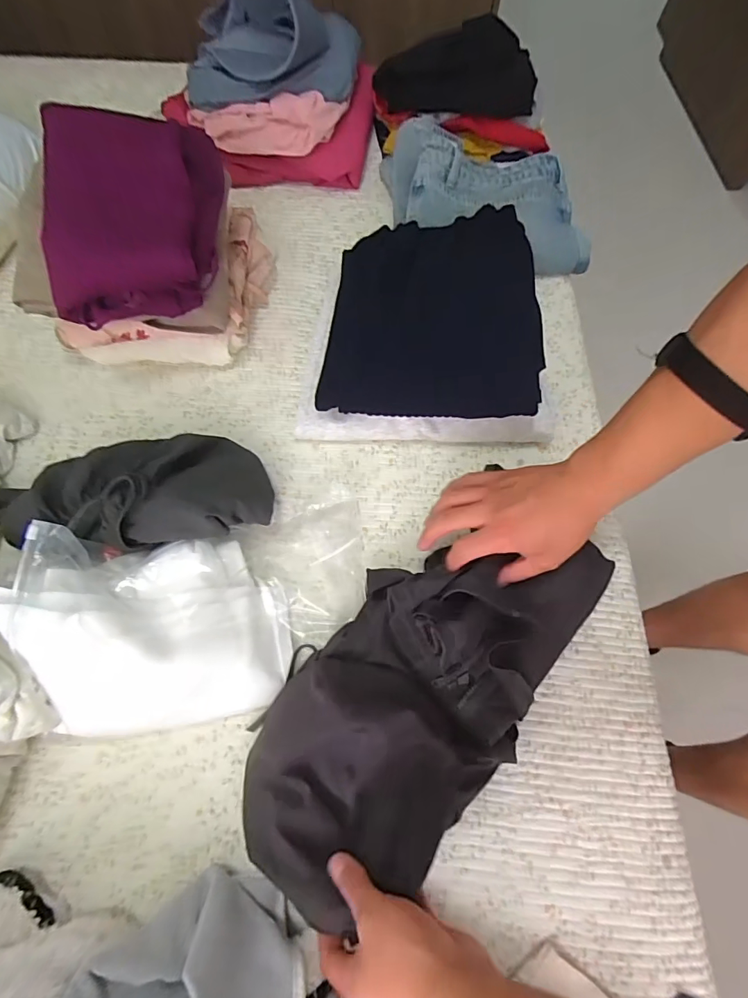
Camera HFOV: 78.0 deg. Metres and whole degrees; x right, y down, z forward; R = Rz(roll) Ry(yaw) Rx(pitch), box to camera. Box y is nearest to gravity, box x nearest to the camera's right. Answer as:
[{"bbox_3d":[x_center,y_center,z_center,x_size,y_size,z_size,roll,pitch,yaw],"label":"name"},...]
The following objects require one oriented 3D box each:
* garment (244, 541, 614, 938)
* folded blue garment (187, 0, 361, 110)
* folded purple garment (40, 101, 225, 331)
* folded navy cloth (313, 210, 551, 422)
[{"bbox_3d":[0.048,0.163,0.424,0.191,0.082,0.392,36,71,12],"label":"garment"},{"bbox_3d":[-0.150,-0.666,0.669,0.233,0.102,0.151,8,68,0],"label":"folded blue garment"},{"bbox_3d":[-0.263,-0.322,0.505,0.173,0.095,0.226,-4,69,-5],"label":"folded purple garment"},{"bbox_3d":[0.072,-0.234,0.577,0.253,0.050,0.297,3,68,0],"label":"folded navy cloth"}]

